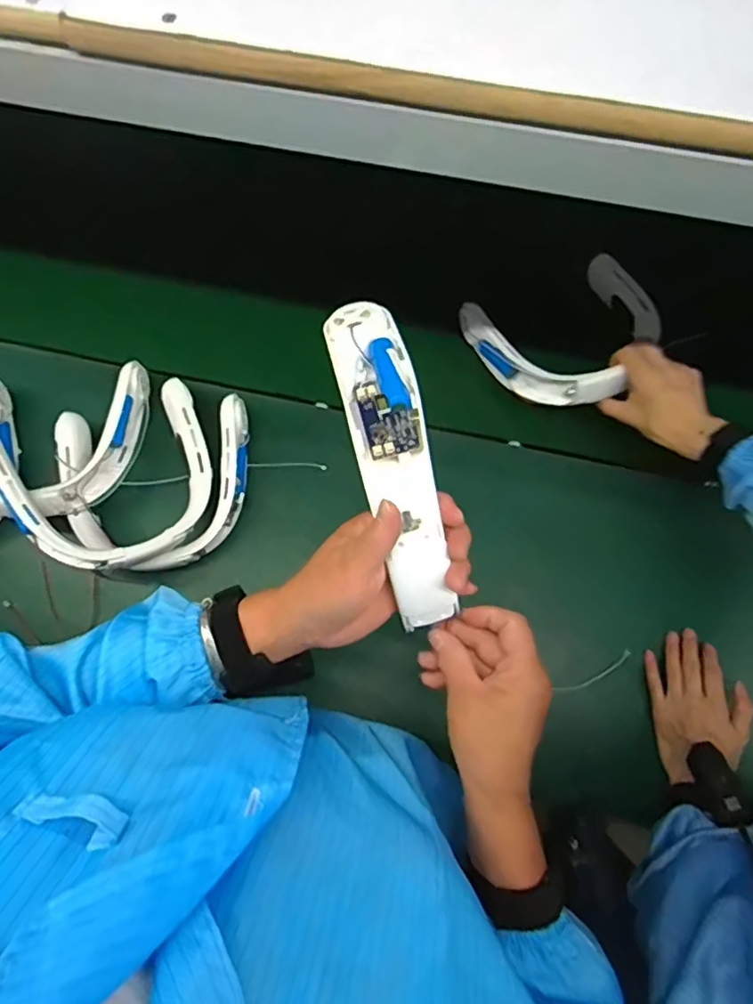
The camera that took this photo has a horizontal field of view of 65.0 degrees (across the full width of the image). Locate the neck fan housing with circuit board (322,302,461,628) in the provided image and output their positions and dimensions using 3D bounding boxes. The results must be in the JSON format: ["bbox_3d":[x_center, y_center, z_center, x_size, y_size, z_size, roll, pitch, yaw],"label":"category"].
[{"bbox_3d":[0.011,-0.035,0.410,0.050,0.066,0.240,-13,81,-1],"label":"neck fan housing with circuit board"}]

